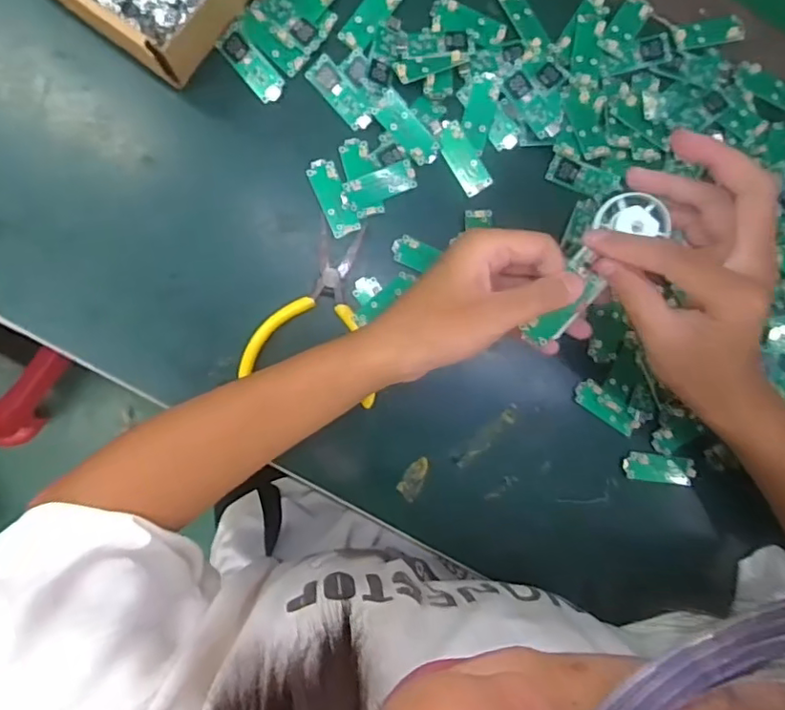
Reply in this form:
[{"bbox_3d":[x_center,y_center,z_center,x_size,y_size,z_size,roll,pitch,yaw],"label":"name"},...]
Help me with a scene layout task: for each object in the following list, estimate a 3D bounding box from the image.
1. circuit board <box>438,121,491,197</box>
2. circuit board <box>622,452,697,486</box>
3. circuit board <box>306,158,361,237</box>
[{"bbox_3d":[0.048,-0.134,0.404,0.020,0.007,0.050,-33,94,-5],"label":"circuit board"},{"bbox_3d":[0.189,0.081,0.420,0.050,0.005,0.019,7,90,-6],"label":"circuit board"},{"bbox_3d":[-0.039,-0.104,0.393,0.019,0.004,0.051,-24,93,-5],"label":"circuit board"}]

